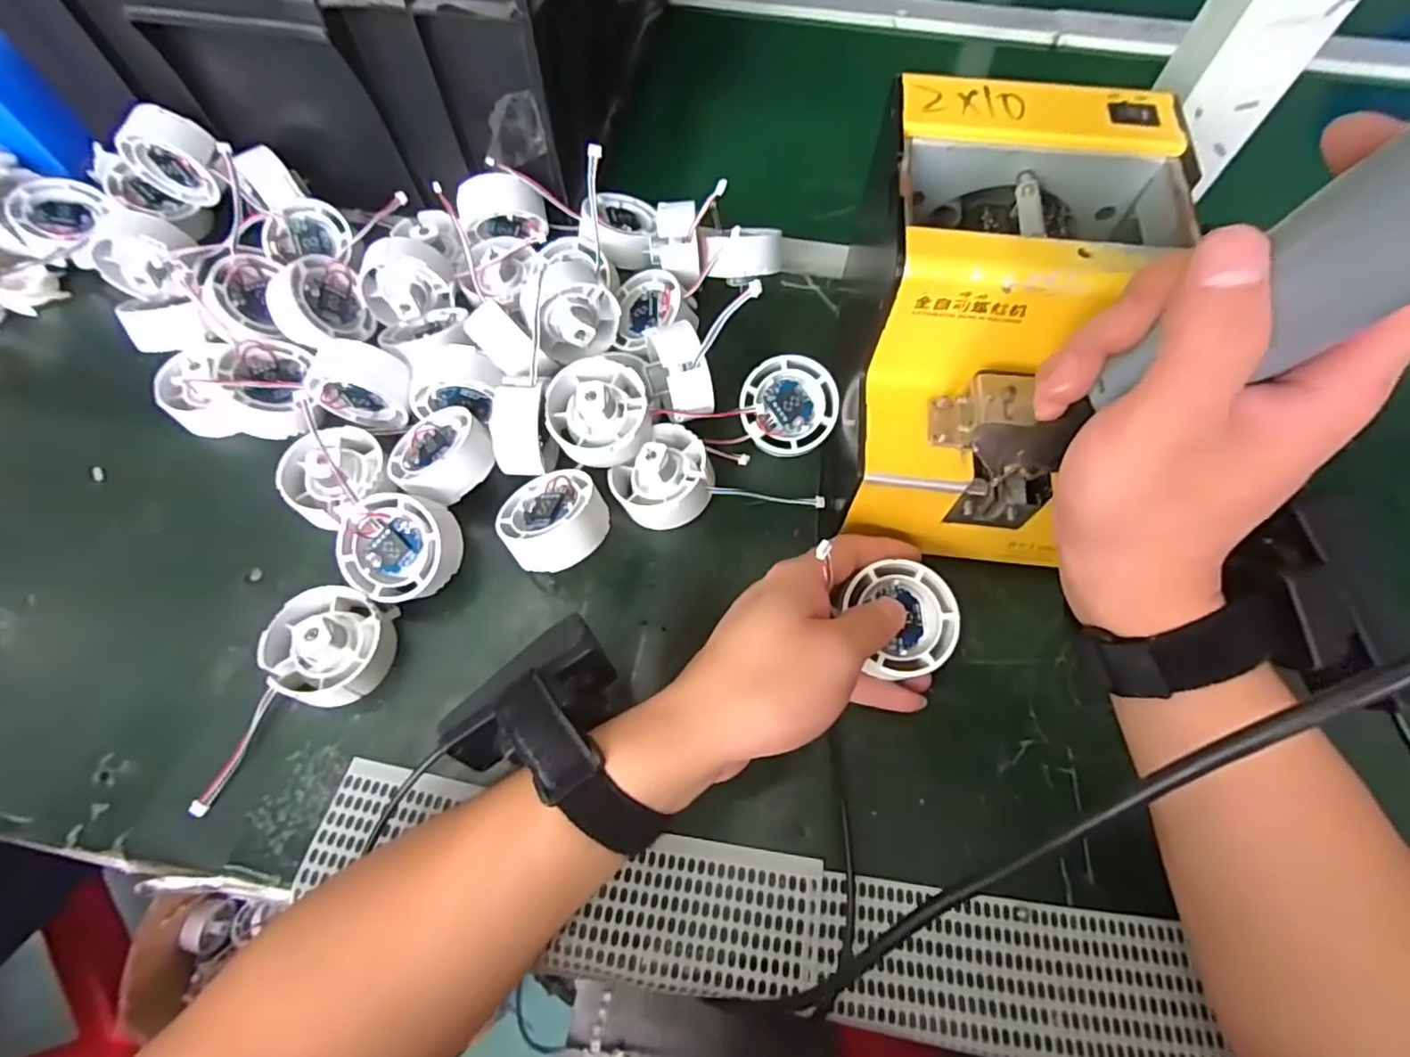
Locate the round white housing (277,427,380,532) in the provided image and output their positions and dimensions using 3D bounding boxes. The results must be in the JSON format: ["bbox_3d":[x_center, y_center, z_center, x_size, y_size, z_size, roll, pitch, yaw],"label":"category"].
[{"bbox_3d":[-0.208,-0.032,0.357,0.049,0.033,0.055,26,67,11],"label":"round white housing"}]

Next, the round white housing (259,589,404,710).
[{"bbox_3d":[-0.186,0.056,0.314,0.052,0.036,0.054,0,65,0],"label":"round white housing"}]

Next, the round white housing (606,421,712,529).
[{"bbox_3d":[-0.022,-0.026,0.351,0.054,0.037,0.051,0,67,0],"label":"round white housing"}]

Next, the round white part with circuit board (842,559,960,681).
[{"bbox_3d":[0.093,0.041,0.297,0.049,0.010,0.048,0,67,0],"label":"round white part with circuit board"}]

